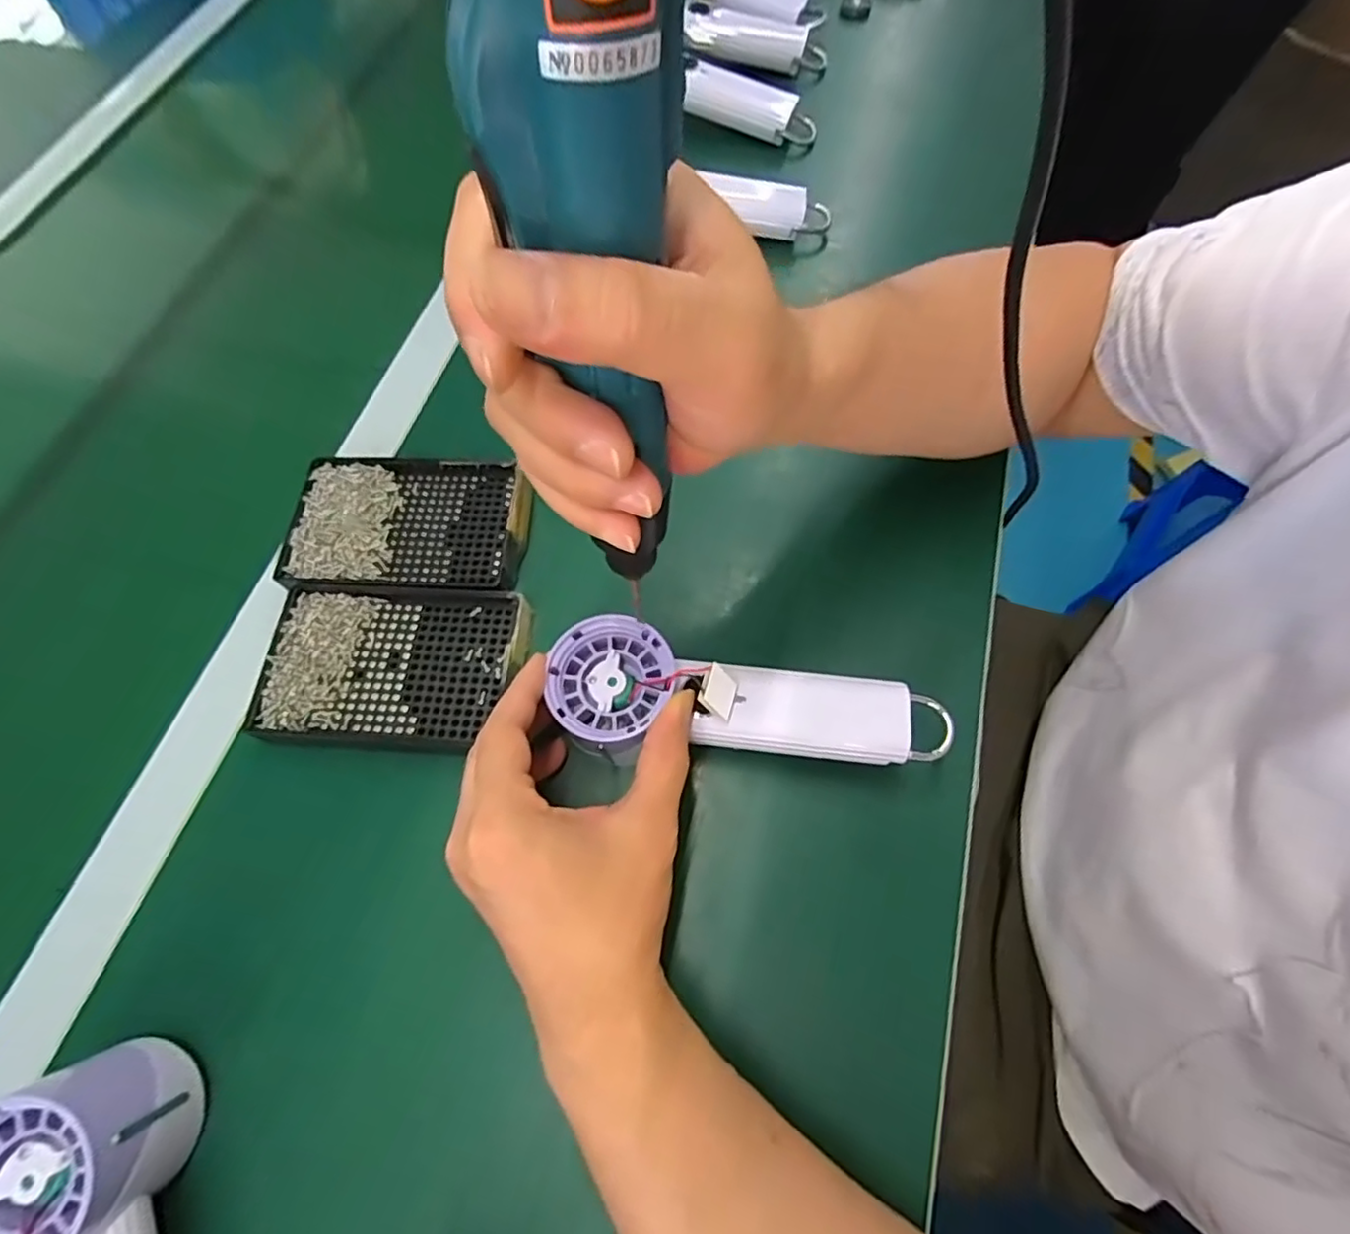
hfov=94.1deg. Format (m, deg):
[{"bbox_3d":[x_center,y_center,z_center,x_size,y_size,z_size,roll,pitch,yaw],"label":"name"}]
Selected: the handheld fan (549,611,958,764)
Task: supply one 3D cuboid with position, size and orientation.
[{"bbox_3d":[0.034,0.043,0.302,0.189,0.031,0.066,9,67,1],"label":"handheld fan"}]

